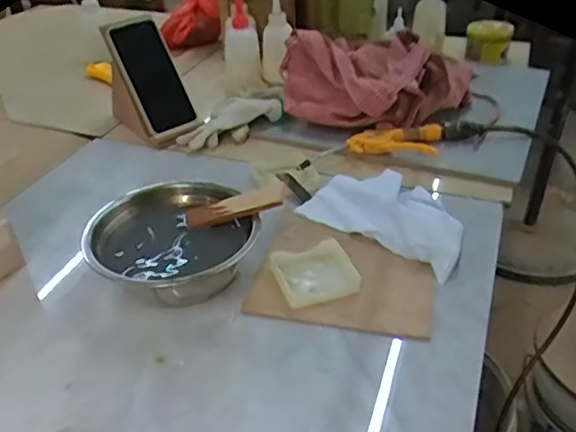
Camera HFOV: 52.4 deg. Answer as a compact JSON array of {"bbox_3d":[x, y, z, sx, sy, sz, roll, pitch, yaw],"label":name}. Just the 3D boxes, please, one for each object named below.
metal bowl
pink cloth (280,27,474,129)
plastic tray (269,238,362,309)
[{"bbox_3d":[-0.117,0.030,0.605,0.162,0.077,0.162,-1,35,1],"label":"metal bowl"},{"bbox_3d":[0.148,-0.206,0.882,0.305,0.102,0.177,-7,36,-8],"label":"pink cloth"},{"bbox_3d":[0.027,0.057,0.595,0.079,0.019,0.076,-12,37,-14],"label":"plastic tray"}]

